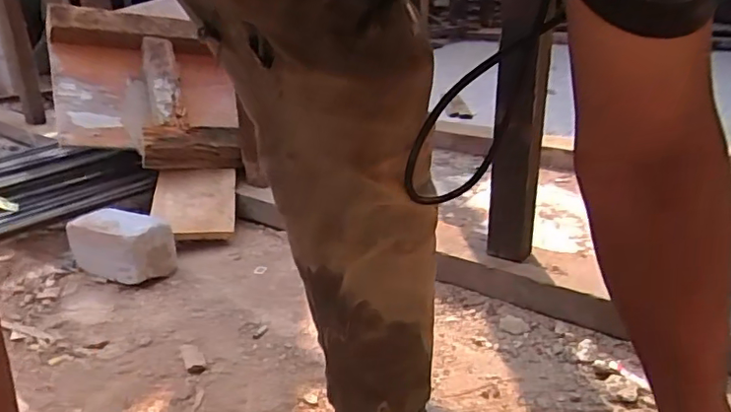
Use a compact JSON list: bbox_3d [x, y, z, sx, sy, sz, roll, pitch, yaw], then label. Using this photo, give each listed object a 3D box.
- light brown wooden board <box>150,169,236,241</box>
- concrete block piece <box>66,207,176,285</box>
[{"bbox_3d":[-0.384,-0.008,1.256,0.176,0.021,0.215,0,44,-13],"label":"light brown wooden board"},{"bbox_3d":[-0.482,0.077,1.104,0.189,0.120,0.115,12,25,31],"label":"concrete block piece"}]

